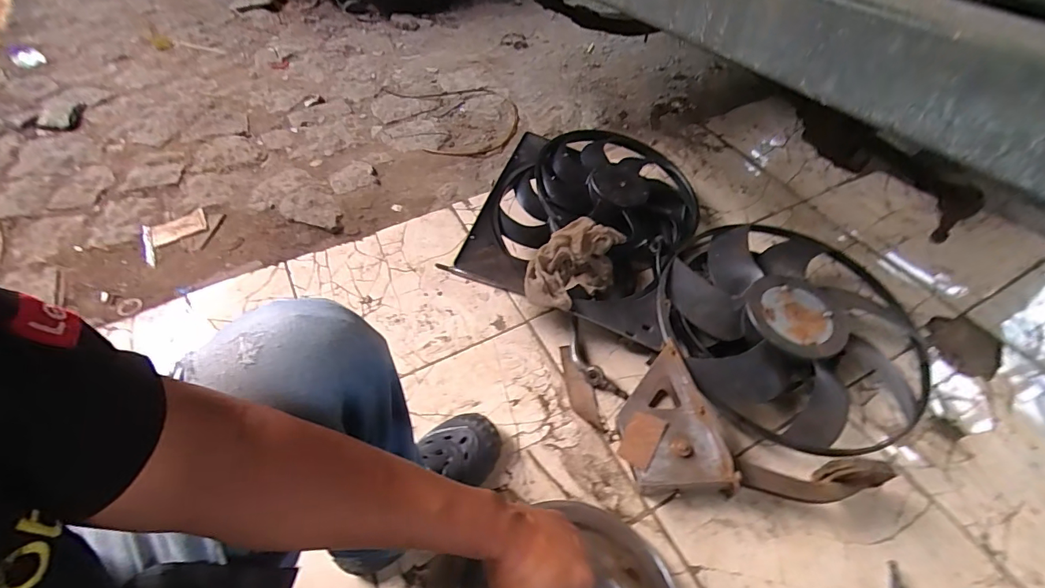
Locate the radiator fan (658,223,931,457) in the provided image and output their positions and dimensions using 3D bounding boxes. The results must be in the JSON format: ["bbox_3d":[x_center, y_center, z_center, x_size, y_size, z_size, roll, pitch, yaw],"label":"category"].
[{"bbox_3d":[0.509,0.066,0.843,0.474,0.112,0.449,-2,53,3],"label":"radiator fan"}]

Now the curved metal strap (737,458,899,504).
[{"bbox_3d":[0.419,0.269,0.648,0.205,0.074,0.050,3,53,2],"label":"curved metal strap"}]

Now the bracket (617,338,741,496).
[{"bbox_3d":[0.232,0.220,0.748,0.156,0.088,0.232,-10,52,-3],"label":"bracket"}]

